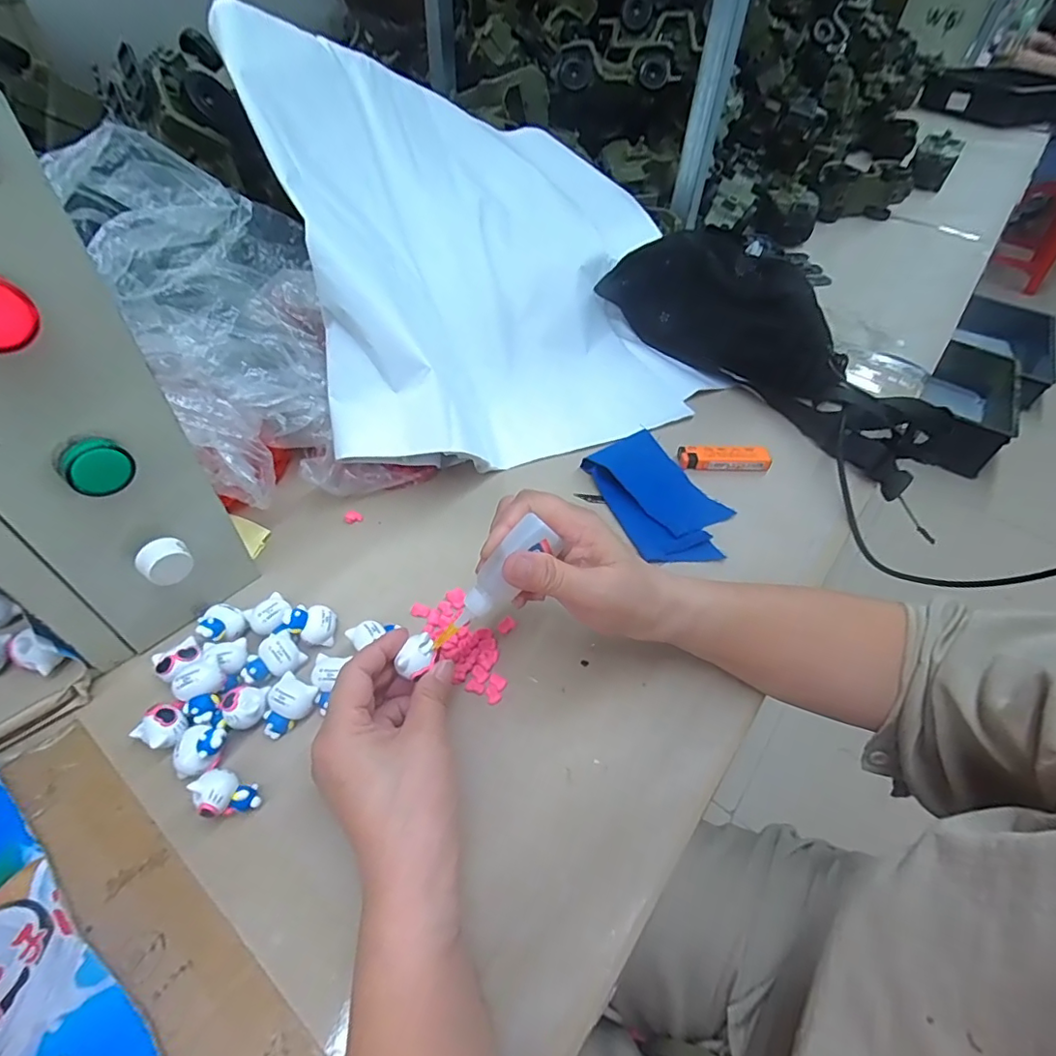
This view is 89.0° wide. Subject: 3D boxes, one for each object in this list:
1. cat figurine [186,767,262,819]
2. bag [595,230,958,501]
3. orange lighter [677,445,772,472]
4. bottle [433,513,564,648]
[{"bbox_3d":[-0.158,0.141,0.280,0.029,0.025,0.022,20,50,13],"label":"cat figurine"},{"bbox_3d":[0.247,-0.185,0.566,0.378,0.116,0.135,41,57,13],"label":"bag"},{"bbox_3d":[0.180,-0.063,0.495,0.080,0.018,0.021,2,49,-2],"label":"orange lighter"},{"bbox_3d":[-0.019,0.034,0.301,0.092,0.022,0.019,-50,59,11],"label":"bottle"}]

